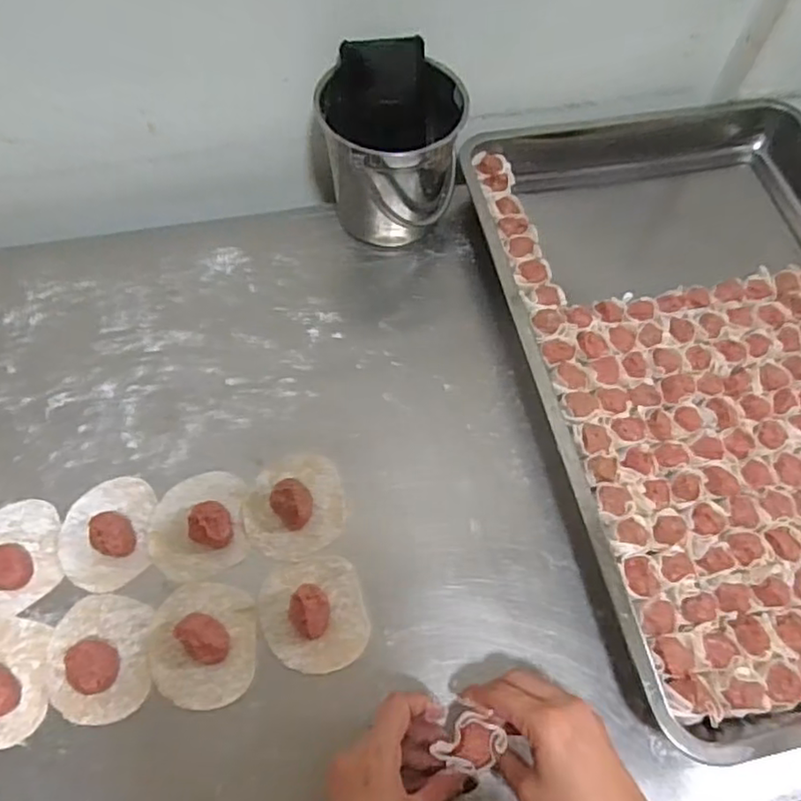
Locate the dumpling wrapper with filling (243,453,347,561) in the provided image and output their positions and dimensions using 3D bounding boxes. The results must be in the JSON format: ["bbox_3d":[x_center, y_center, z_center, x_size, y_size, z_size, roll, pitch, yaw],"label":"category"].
[{"bbox_3d":[-0.085,0.080,0.514,0.078,0.027,0.088,1,62,-3],"label":"dumpling wrapper with filling"}]

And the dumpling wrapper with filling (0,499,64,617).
[{"bbox_3d":[-0.304,0.118,0.493,0.073,0.016,0.087,-13,64,-11],"label":"dumpling wrapper with filling"}]

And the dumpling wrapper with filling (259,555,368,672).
[{"bbox_3d":[-0.065,0.155,0.474,0.074,0.028,0.085,-16,64,-12],"label":"dumpling wrapper with filling"}]

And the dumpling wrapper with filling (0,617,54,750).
[{"bbox_3d":[-0.288,0.197,0.450,0.070,0.023,0.087,-9,63,-9],"label":"dumpling wrapper with filling"}]

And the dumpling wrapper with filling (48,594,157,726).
[{"bbox_3d":[-0.218,0.182,0.457,0.072,0.023,0.087,-4,63,-6],"label":"dumpling wrapper with filling"}]

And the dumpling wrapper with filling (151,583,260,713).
[{"bbox_3d":[-0.144,0.174,0.463,0.074,0.024,0.086,-6,63,-7],"label":"dumpling wrapper with filling"}]

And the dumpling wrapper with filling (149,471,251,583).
[{"bbox_3d":[-0.161,0.095,0.506,0.074,0.023,0.088,-4,63,-6],"label":"dumpling wrapper with filling"}]

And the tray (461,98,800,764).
[{"bbox_3d":[0.300,-0.045,0.583,0.387,0.064,0.595,-9,63,-9],"label":"tray"}]

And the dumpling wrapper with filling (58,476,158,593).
[{"bbox_3d":[-0.233,0.101,0.502,0.069,0.020,0.088,-1,62,-5],"label":"dumpling wrapper with filling"}]

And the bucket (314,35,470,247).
[{"bbox_3d":[-0.006,-0.241,0.618,0.132,0.150,0.114,-20,65,-14],"label":"bucket"}]

